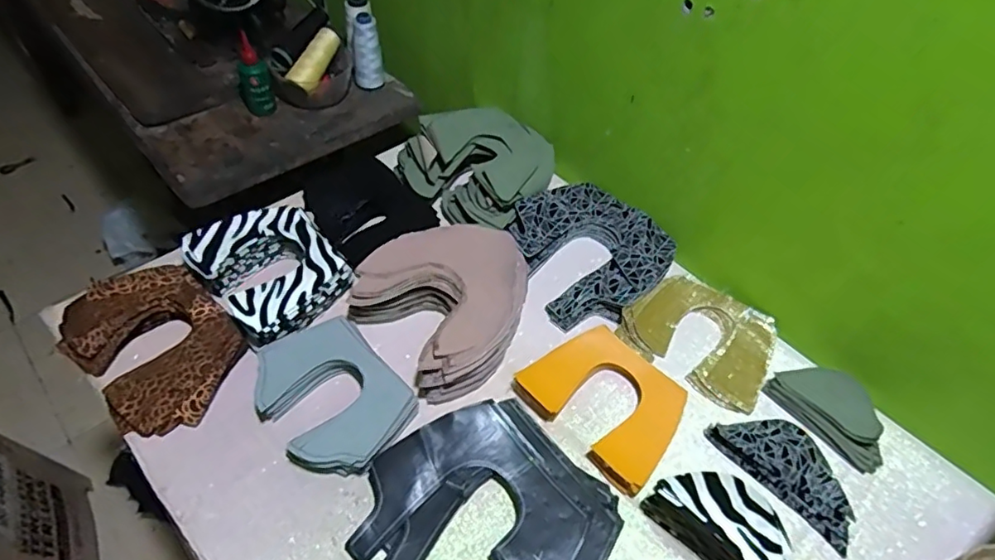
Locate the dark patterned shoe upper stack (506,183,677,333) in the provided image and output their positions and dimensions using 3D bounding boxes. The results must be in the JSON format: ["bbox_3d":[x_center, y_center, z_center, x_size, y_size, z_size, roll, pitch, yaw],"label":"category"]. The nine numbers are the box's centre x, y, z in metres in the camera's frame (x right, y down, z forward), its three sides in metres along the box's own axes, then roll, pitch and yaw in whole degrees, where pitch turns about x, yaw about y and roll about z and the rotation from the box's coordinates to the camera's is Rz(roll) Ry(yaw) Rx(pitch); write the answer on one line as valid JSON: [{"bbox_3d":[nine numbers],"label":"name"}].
[{"bbox_3d":[0.111,-0.040,0.710,0.184,0.043,0.179,-33,60,-25],"label":"dark patterned shoe upper stack"}]

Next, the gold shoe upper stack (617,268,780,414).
[{"bbox_3d":[0.238,0.059,0.658,0.158,0.022,0.138,35,56,21],"label":"gold shoe upper stack"}]

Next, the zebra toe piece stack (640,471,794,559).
[{"bbox_3d":[0.197,0.215,0.493,0.056,0.071,0.122,-35,62,-29],"label":"zebra toe piece stack"}]

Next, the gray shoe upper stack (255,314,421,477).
[{"bbox_3d":[-0.165,0.115,0.572,0.123,0.039,0.160,-34,62,-28],"label":"gray shoe upper stack"}]

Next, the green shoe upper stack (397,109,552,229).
[{"bbox_3d":[-0.018,-0.163,0.763,0.178,0.061,0.179,37,57,21],"label":"green shoe upper stack"}]

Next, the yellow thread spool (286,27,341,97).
[{"bbox_3d":[-0.276,-0.335,0.875,0.035,0.037,0.119,19,68,12],"label":"yellow thread spool"}]

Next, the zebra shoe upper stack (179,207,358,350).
[{"bbox_3d":[-0.252,-0.013,0.648,0.158,0.059,0.138,39,57,24],"label":"zebra shoe upper stack"}]

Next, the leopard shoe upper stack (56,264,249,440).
[{"bbox_3d":[-0.353,0.067,0.595,0.181,0.047,0.136,39,57,23],"label":"leopard shoe upper stack"}]

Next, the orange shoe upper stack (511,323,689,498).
[{"bbox_3d":[0.113,0.120,0.593,0.153,0.028,0.126,39,57,23],"label":"orange shoe upper stack"}]

